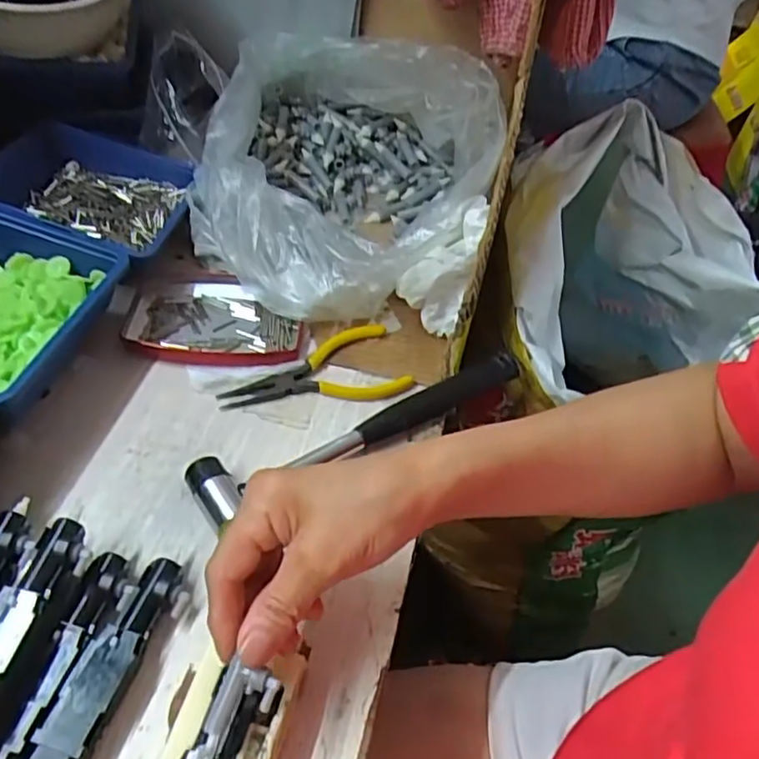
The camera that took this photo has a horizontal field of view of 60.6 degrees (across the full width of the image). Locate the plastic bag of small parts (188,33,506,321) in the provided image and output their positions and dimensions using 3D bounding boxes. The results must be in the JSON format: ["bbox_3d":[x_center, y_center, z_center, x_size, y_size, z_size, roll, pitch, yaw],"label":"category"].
[{"bbox_3d":[-0.035,-0.172,0.523,0.241,0.126,0.257,18,47,9],"label":"plastic bag of small parts"}]

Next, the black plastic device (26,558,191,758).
[{"bbox_3d":[-0.126,0.138,0.298,0.027,0.020,0.118,17,47,9],"label":"black plastic device"}]

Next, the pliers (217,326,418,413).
[{"bbox_3d":[-0.045,-0.007,0.445,0.126,0.013,0.059,-7,48,-14],"label":"pliers"}]

